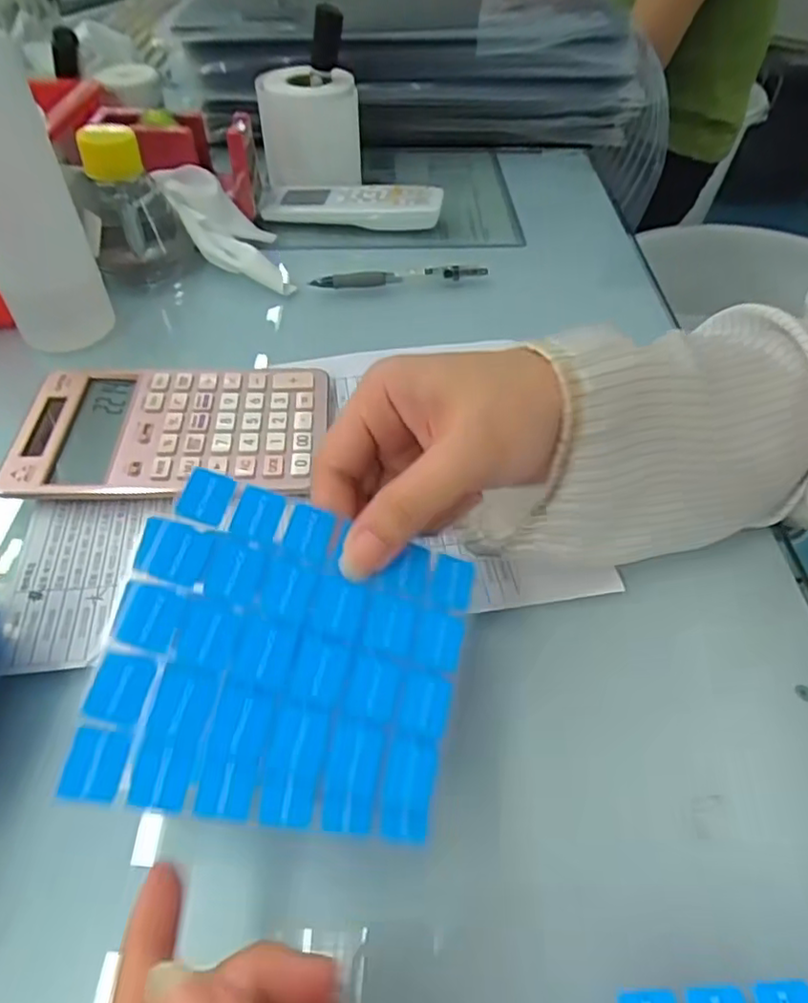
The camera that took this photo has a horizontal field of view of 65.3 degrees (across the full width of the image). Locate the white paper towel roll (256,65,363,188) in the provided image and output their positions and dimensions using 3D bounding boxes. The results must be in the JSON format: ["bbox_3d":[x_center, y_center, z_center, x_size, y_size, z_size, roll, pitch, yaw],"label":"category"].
[{"bbox_3d":[-0.089,-0.357,0.608,0.094,0.086,0.079,-5,48,-6],"label":"white paper towel roll"}]

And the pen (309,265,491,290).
[{"bbox_3d":[-0.003,-0.180,0.506,0.139,0.017,0.010,-4,48,-5],"label":"pen"}]

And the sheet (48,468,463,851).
[{"bbox_3d":[-0.037,0.050,0.213,0.114,0.004,0.105,13,64,-11],"label":"sheet"}]

